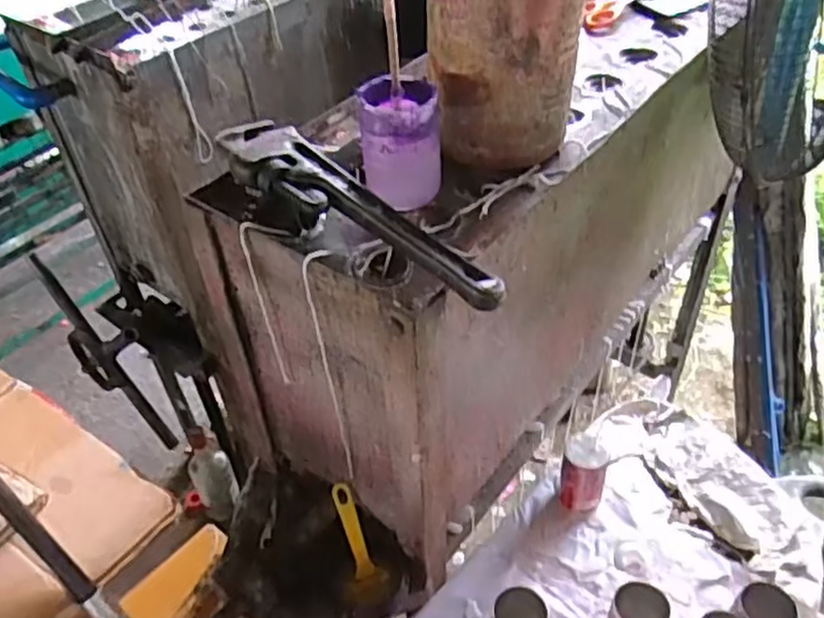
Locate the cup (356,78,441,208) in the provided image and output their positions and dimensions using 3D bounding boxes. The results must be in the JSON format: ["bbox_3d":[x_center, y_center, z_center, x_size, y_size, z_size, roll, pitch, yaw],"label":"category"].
[{"bbox_3d":[-0.009,-0.144,0.601,0.066,0.097,0.060,-5,44,1],"label":"cup"}]

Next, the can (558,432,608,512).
[{"bbox_3d":[0.202,0.195,0.829,0.050,0.087,0.056,6,45,12],"label":"can"}]

